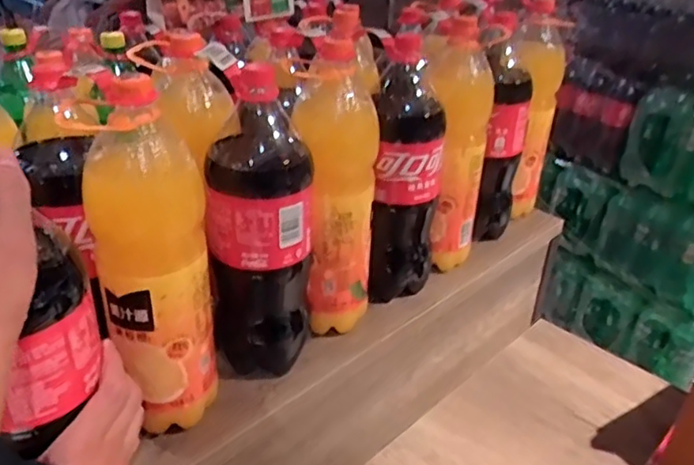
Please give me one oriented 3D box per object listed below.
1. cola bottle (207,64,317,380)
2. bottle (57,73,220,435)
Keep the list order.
[{"bbox_3d":[-0.083,0.004,0.627,0.103,0.304,0.087,-1,30,-7],"label":"cola bottle"},{"bbox_3d":[-0.169,0.031,0.549,0.096,0.309,0.090,15,32,21],"label":"bottle"}]

